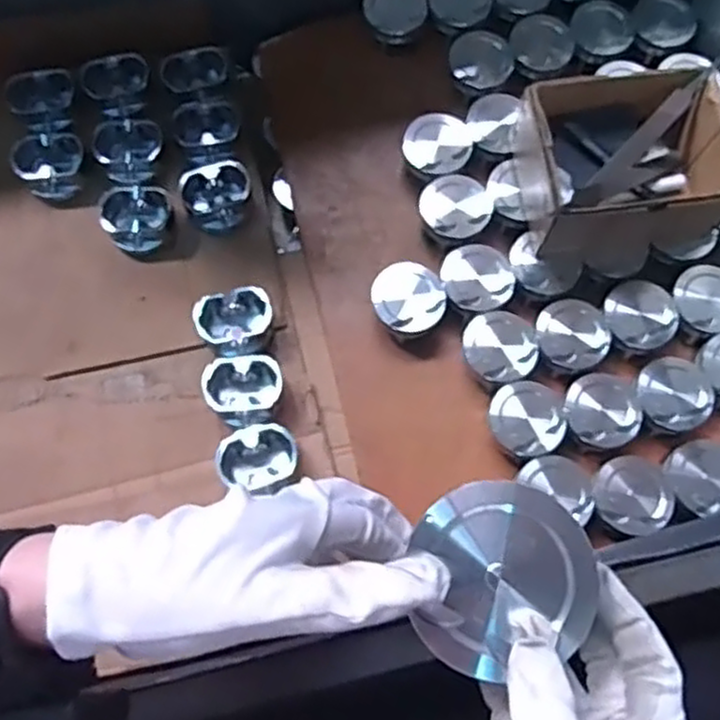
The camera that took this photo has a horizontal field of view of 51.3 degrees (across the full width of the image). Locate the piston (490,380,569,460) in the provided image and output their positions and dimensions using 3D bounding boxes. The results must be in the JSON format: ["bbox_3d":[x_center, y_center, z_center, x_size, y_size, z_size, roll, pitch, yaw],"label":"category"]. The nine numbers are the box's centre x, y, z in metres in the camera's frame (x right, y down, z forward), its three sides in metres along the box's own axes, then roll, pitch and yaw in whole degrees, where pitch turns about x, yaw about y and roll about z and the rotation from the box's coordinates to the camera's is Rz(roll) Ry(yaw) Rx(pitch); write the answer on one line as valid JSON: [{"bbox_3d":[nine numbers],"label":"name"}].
[{"bbox_3d":[0.170,0.061,0.762,0.072,0.043,0.076,1,75,-2],"label":"piston"}]

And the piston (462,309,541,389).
[{"bbox_3d":[0.145,-0.015,0.783,0.070,0.043,0.076,1,75,-2],"label":"piston"}]

